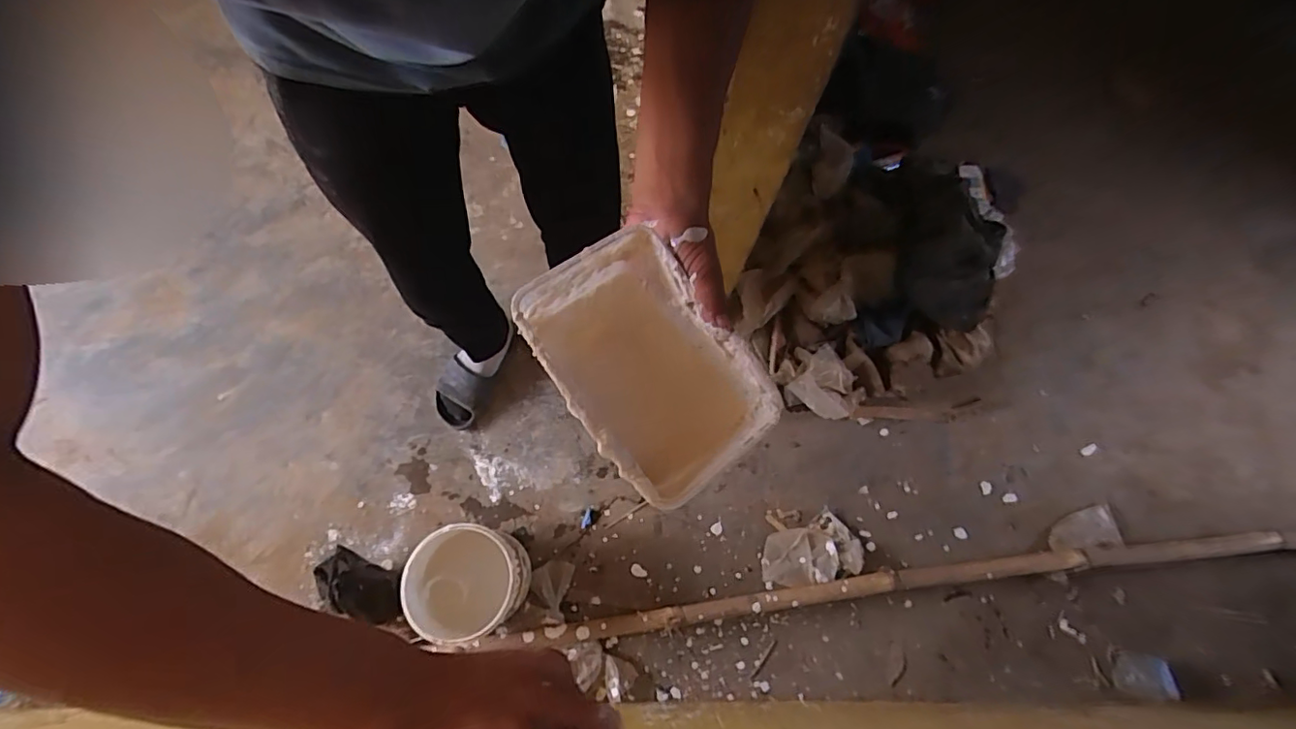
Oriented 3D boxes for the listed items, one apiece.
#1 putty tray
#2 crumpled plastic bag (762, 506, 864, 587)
[{"bbox_3d":[-0.001,0.003,0.383,0.119,0.077,0.171,-39,78,-12],"label":"putty tray"},{"bbox_3d":[0.328,0.377,1.109,0.201,0.033,0.122,-12,74,-5],"label":"crumpled plastic bag"}]

